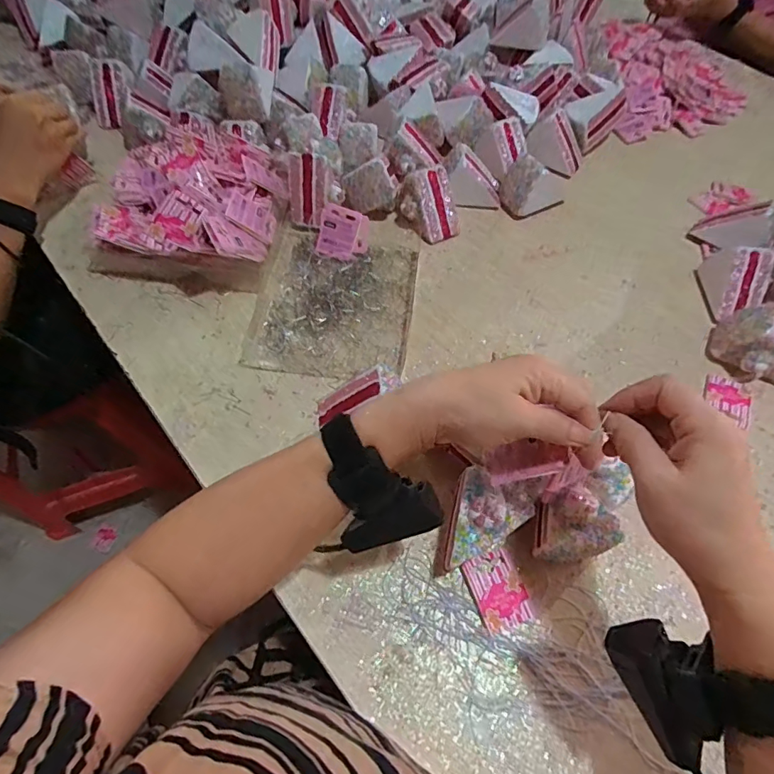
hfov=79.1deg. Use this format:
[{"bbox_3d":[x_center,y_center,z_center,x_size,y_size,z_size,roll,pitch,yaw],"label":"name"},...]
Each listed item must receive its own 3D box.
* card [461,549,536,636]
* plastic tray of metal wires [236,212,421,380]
[{"bbox_3d":[0.096,0.174,0.403,0.044,0.007,0.059,-18,62,-11],"label":"card"},{"bbox_3d":[-0.057,-0.114,0.563,0.182,0.026,0.229,6,60,2],"label":"plastic tray of metal wires"}]

